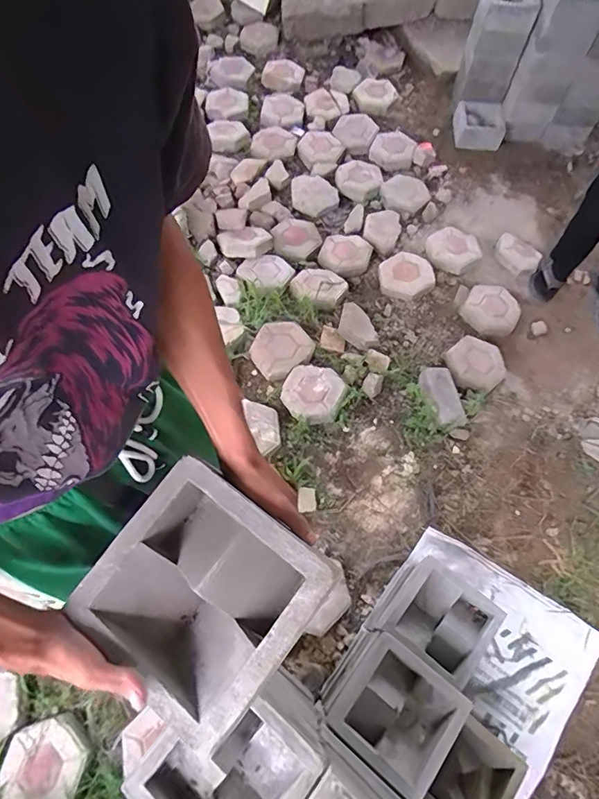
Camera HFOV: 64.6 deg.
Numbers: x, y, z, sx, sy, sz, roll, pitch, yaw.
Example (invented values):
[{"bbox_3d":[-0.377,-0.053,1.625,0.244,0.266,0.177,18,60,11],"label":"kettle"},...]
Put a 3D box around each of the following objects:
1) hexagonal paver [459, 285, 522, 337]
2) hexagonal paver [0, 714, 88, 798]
[{"bbox_3d":[0.725,-0.344,1.783,0.201,0.059,0.217,-40,70,-18],"label":"hexagonal paver"},{"bbox_3d":[-0.618,0.882,1.131,0.206,0.038,0.193,-17,65,-9],"label":"hexagonal paver"}]

